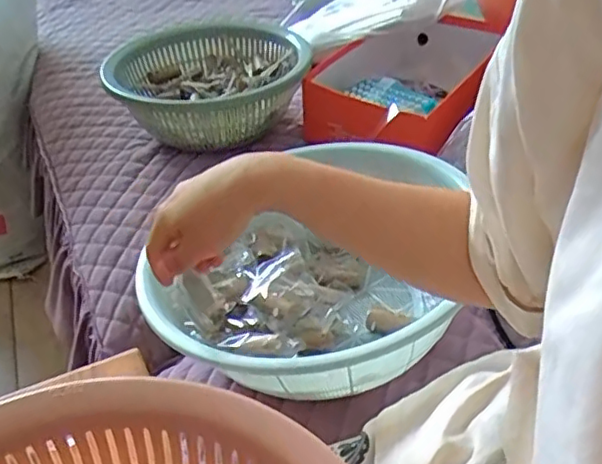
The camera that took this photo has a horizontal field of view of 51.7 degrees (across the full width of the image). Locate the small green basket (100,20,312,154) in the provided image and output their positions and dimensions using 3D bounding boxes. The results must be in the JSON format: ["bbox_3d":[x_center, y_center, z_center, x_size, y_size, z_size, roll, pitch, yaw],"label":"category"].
[{"bbox_3d":[-0.136,-0.209,0.898,0.253,0.100,0.274,-2,38,1],"label":"small green basket"}]

